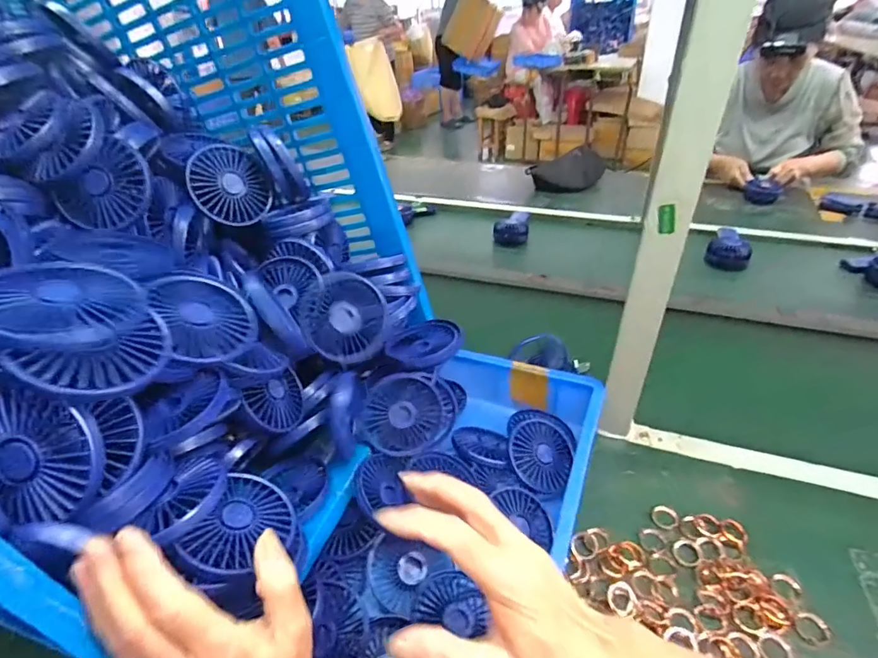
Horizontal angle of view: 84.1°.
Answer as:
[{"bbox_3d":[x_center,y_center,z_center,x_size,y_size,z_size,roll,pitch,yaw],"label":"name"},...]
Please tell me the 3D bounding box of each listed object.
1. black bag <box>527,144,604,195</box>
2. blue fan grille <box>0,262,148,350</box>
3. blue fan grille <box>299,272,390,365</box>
[{"bbox_3d":[0.398,-0.488,1.513,0.240,0.115,0.085,-4,35,-2],"label":"black bag"},{"bbox_3d":[-0.233,-0.017,0.301,0.074,0.009,0.087,45,33,15],"label":"blue fan grille"},{"bbox_3d":[-0.097,-0.012,0.506,0.086,0.093,0.019,-22,2,-23],"label":"blue fan grille"}]

